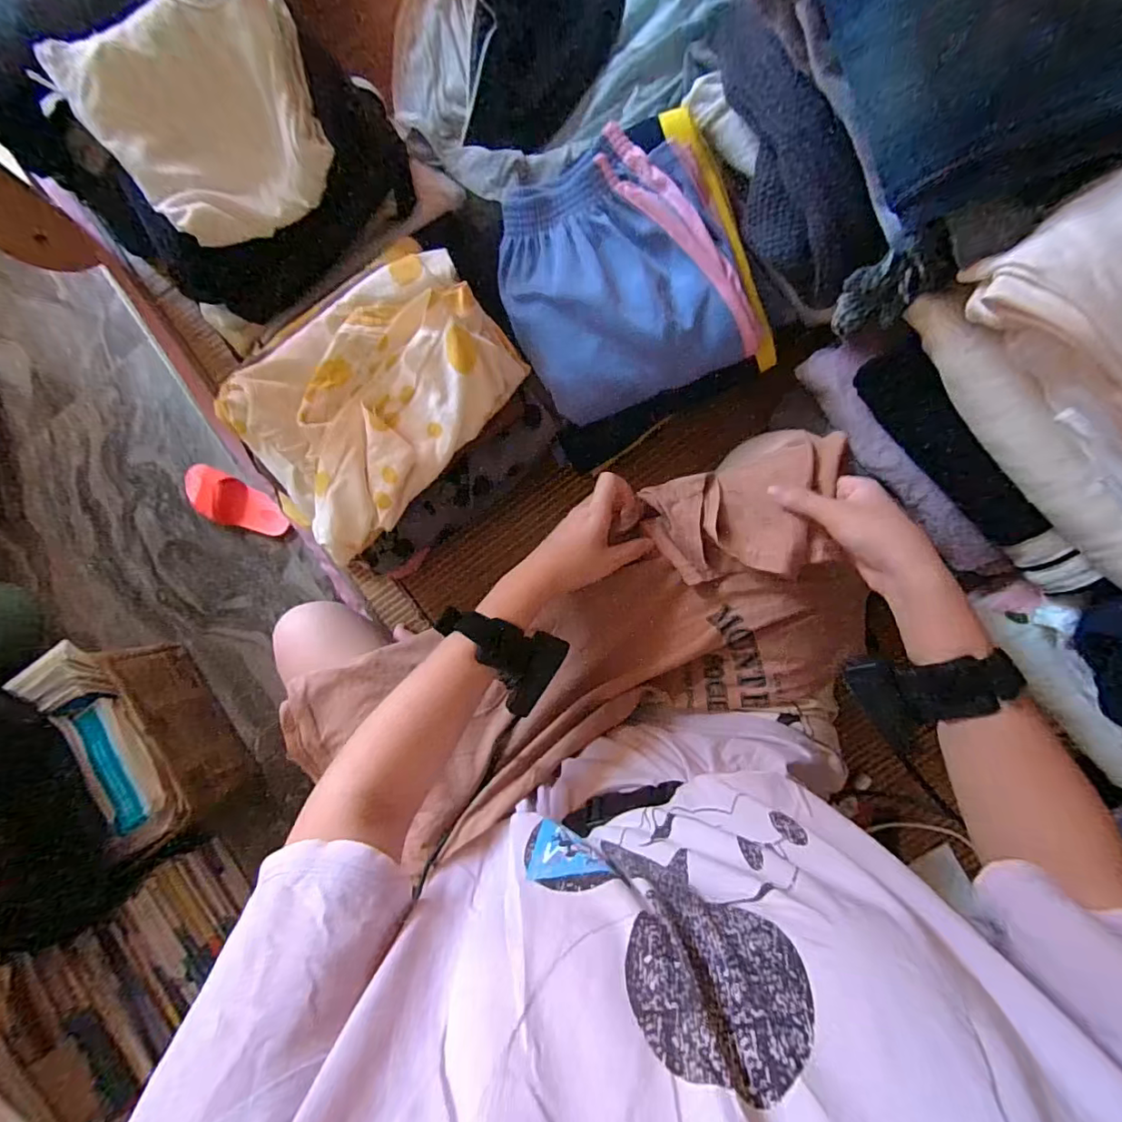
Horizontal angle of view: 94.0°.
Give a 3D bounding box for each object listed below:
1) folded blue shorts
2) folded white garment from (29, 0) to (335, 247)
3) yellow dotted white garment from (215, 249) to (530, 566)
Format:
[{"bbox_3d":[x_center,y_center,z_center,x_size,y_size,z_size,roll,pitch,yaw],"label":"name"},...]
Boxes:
[{"bbox_3d":[0.058,-0.263,0.486,0.211,0.048,0.219,-24,88,6],"label":"folded blue shorts"},{"bbox_3d":[-0.305,-0.360,0.437,0.205,0.039,0.162,-14,112,5],"label":"folded white garment"},{"bbox_3d":[-0.163,-0.145,0.460,0.170,0.066,0.240,45,95,4],"label":"yellow dotted white garment"}]

